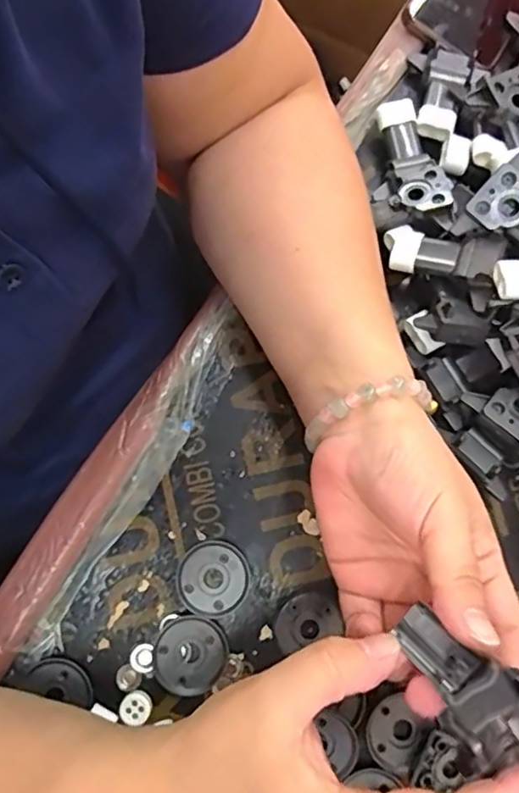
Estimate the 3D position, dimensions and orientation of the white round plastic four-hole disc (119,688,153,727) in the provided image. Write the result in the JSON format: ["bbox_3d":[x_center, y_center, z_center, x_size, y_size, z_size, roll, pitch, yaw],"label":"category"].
[{"bbox_3d":[-0.070,0.177,0.342,0.016,0.008,0.016,0,78,-1],"label":"white round plastic four-hole disc"}]

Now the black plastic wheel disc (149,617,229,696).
[{"bbox_3d":[-0.040,0.151,0.351,0.041,0.005,0.043,0,78,-1],"label":"black plastic wheel disc"}]

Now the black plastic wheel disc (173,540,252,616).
[{"bbox_3d":[-0.028,0.109,0.363,0.043,0.006,0.042,0,78,-1],"label":"black plastic wheel disc"}]

